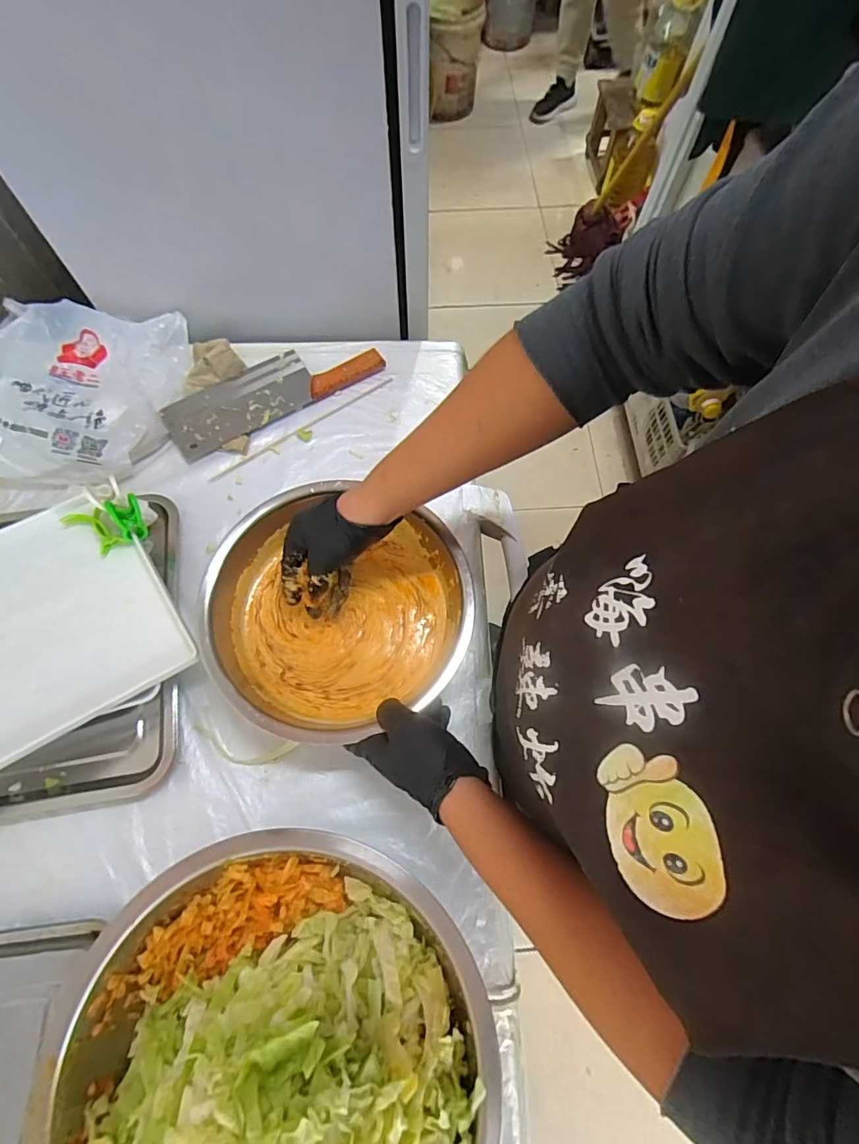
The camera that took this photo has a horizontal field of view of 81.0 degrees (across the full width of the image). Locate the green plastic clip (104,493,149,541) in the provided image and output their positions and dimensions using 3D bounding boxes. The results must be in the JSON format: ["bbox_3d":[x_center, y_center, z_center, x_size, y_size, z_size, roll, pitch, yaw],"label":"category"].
[{"bbox_3d":[-0.335,-0.061,0.564,0.034,0.052,0.015,-15,30,-6],"label":"green plastic clip"}]

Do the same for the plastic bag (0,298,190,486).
[{"bbox_3d":[-0.509,-0.254,0.692,0.300,0.063,0.260,4,68,1],"label":"plastic bag"}]

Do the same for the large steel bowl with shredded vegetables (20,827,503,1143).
[{"bbox_3d":[-0.126,0.395,0.378,0.332,0.113,0.345,36,72,13],"label":"large steel bowl with shredded vegetables"}]

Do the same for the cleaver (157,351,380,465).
[{"bbox_3d":[-0.228,-0.269,0.731,0.308,0.019,0.101,-30,72,-12],"label":"cleaver"}]

